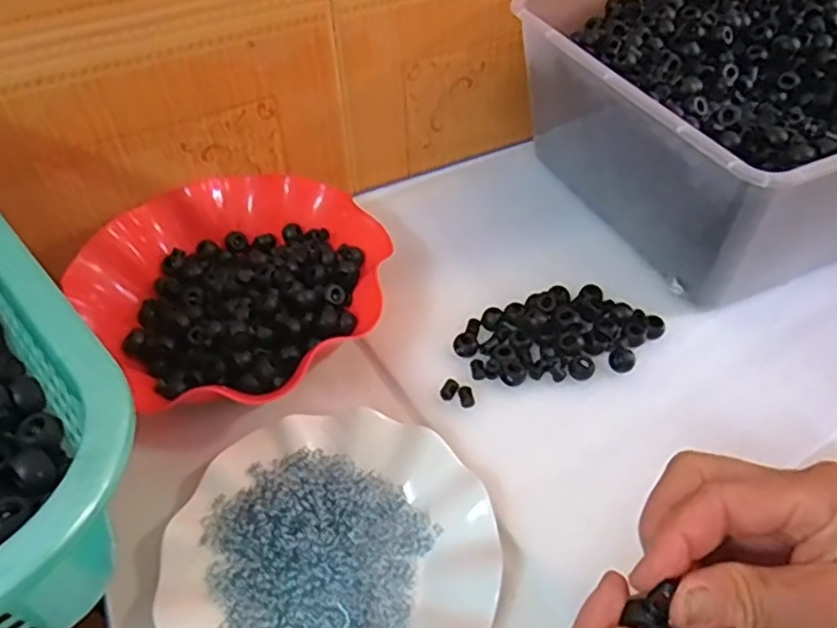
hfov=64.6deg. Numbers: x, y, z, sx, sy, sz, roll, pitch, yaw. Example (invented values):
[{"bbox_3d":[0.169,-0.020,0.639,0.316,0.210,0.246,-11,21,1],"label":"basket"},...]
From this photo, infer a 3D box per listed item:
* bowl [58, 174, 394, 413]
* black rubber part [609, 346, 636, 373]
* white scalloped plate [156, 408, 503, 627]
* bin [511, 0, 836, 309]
[{"bbox_3d":[-0.130,-0.023,0.487,0.201,0.042,0.210,-1,47,1],"label":"bowl"},{"bbox_3d":[0.140,0.031,0.455,0.017,0.013,0.015,18,50,18],"label":"black rubber part"},{"bbox_3d":[-0.049,0.137,0.372,0.178,0.023,0.178,-1,47,1],"label":"white scalloped plate"},{"bbox_3d":[0.265,-0.166,0.549,0.294,0.142,0.291,-21,49,-16],"label":"bin"}]

